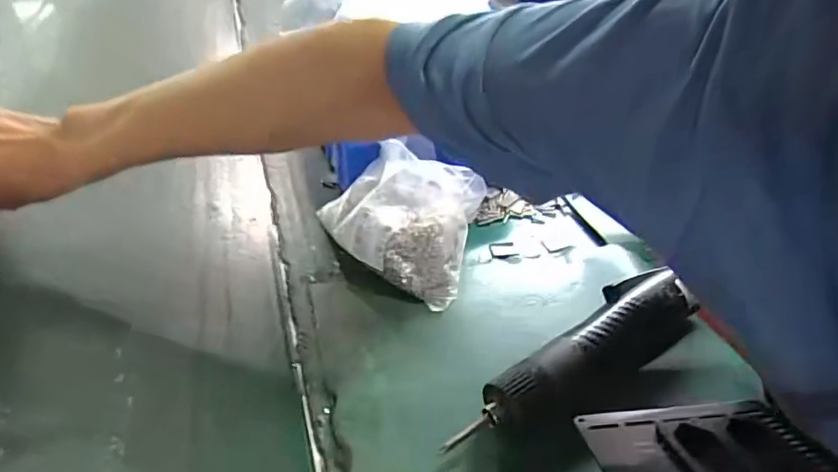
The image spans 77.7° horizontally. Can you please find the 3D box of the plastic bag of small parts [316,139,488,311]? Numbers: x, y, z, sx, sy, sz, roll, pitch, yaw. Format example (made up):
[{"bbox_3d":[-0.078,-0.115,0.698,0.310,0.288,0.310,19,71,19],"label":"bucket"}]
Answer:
[{"bbox_3d":[-0.016,-0.012,0.411,0.113,0.082,0.085,12,37,13],"label":"plastic bag of small parts"}]

